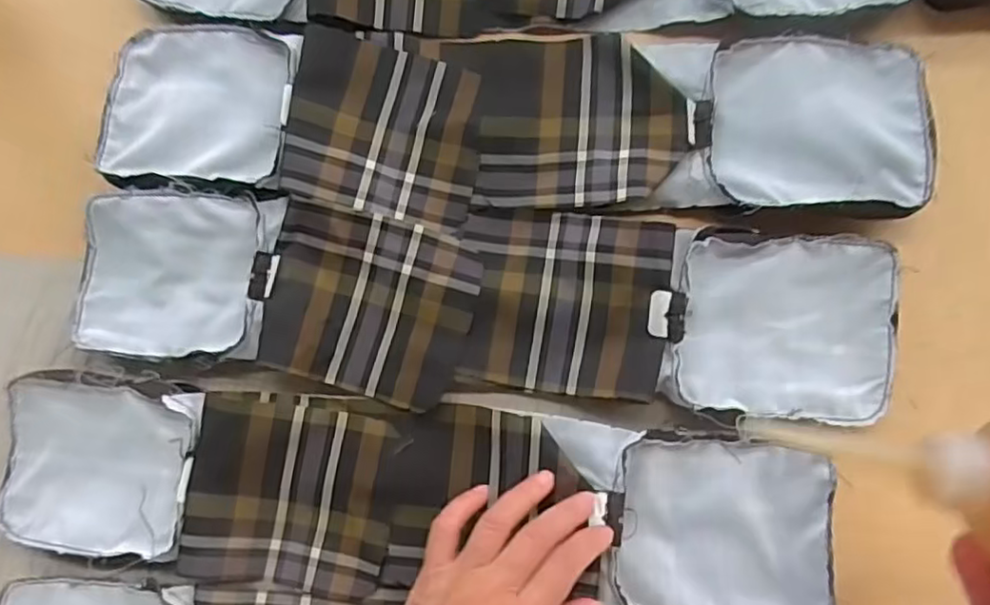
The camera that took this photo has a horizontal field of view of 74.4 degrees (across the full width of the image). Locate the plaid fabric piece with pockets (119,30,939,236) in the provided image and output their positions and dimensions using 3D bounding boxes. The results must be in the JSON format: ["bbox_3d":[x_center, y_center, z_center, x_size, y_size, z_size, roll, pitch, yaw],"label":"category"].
[{"bbox_3d":[0.002,-0.120,0.426,0.525,0.018,0.124,2,85,5],"label":"plaid fabric piece with pockets"}]

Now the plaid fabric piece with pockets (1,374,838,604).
[{"bbox_3d":[-0.059,0.127,0.416,0.521,0.029,0.120,4,86,5],"label":"plaid fabric piece with pockets"}]

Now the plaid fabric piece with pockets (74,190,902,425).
[{"bbox_3d":[-0.017,0.000,0.419,0.519,0.013,0.123,3,85,5],"label":"plaid fabric piece with pockets"}]

